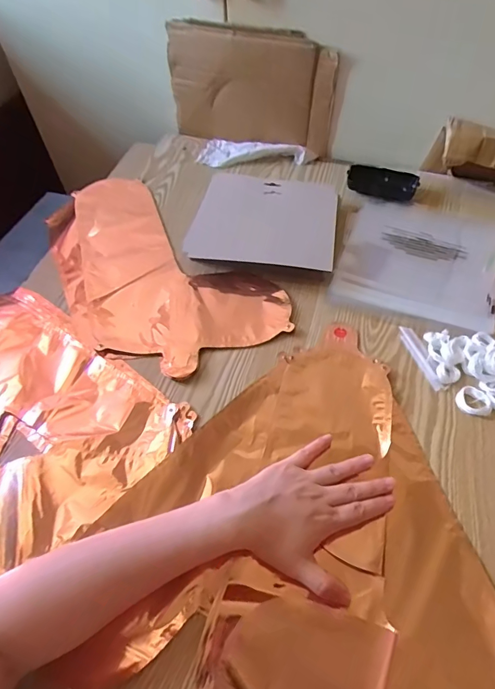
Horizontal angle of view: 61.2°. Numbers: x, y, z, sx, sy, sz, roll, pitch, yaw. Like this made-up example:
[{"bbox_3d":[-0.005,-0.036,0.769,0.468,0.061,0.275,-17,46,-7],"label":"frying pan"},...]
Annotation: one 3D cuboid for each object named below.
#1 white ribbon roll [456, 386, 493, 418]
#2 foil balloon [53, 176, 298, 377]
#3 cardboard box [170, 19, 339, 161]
[{"bbox_3d":[0.244,0.062,0.449,0.030,0.007,0.035,-33,59,-20],"label":"white ribbon roll"},{"bbox_3d":[-0.152,-0.108,0.584,0.216,0.009,0.417,-36,60,-22],"label":"foil balloon"},{"bbox_3d":[0.003,-0.418,0.696,0.273,0.173,0.033,18,57,15],"label":"cardboard box"}]

